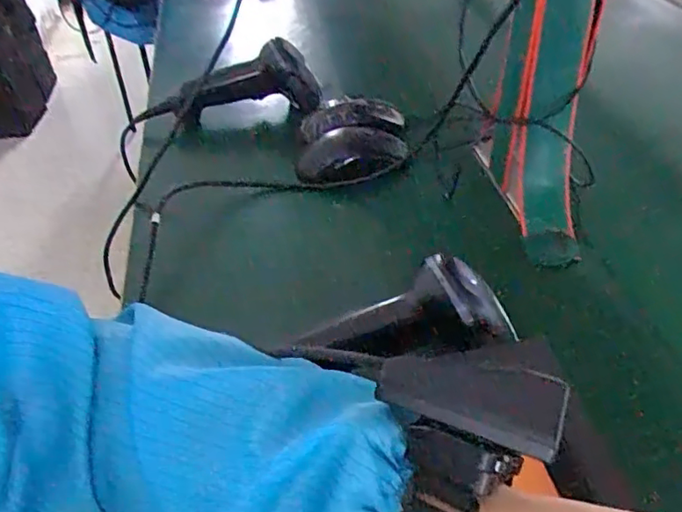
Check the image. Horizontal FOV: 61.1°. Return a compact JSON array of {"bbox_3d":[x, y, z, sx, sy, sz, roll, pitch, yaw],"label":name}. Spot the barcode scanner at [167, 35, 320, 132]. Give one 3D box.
[{"bbox_3d":[-0.110,-0.195,0.681,0.162,0.082,0.059,-9,41,12],"label":"barcode scanner"}]

